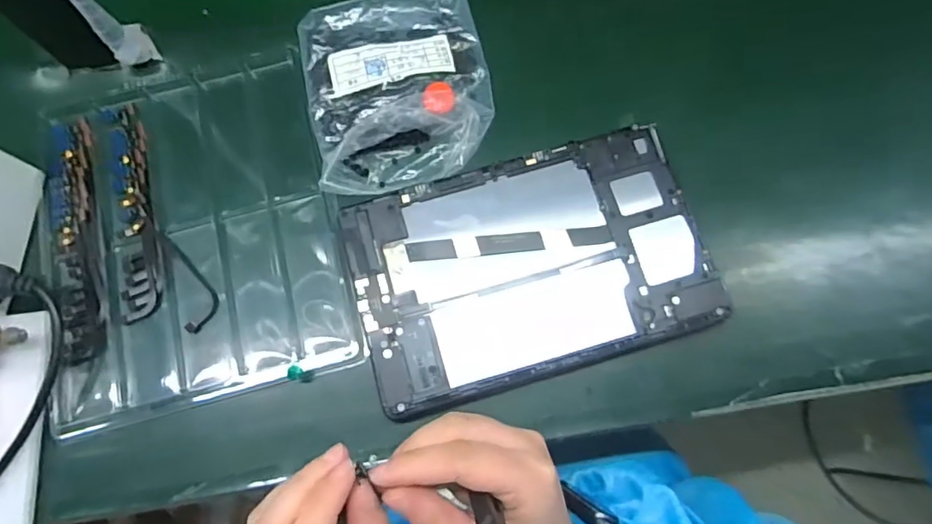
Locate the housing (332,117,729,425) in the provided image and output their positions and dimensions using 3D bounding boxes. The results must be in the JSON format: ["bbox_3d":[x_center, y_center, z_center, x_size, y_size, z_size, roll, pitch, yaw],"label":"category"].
[{"bbox_3d":[0.044,0.000,0.363,0.235,0.007,0.152,-15,76,-3],"label":"housing"}]

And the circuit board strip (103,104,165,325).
[{"bbox_3d":[-0.256,-0.044,0.405,0.032,0.005,0.181,-16,75,-3],"label":"circuit board strip"}]

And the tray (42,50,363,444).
[{"bbox_3d":[-0.207,-0.026,0.398,0.216,0.015,0.264,-15,75,-2],"label":"tray"}]

